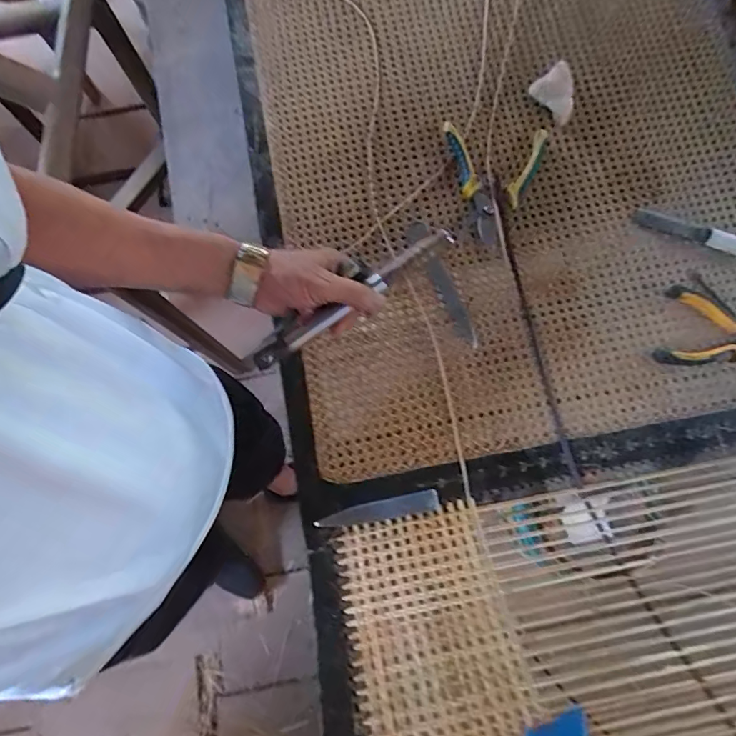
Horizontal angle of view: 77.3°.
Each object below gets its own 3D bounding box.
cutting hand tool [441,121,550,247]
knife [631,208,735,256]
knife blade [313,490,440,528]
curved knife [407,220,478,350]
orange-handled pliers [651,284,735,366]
[{"bbox_3d":[0.172,-0.248,0.619,0.137,0.016,0.169,3,79,0],"label":"cutting hand tool"},{"bbox_3d":[0.454,-0.175,0.609,0.192,0.012,0.031,22,80,4],"label":"knife"},{"bbox_3d":[0.012,0.168,0.538,0.142,0.011,0.024,-9,79,-2],"label":"knife blade"},{"bbox_3d":[0.097,-0.110,0.608,0.029,0.008,0.183,-23,80,-5],"label":"curved knife"},{"bbox_3d":[0.445,-0.038,0.577,0.149,0.015,0.103,17,79,3],"label":"orange-handled pliers"}]

